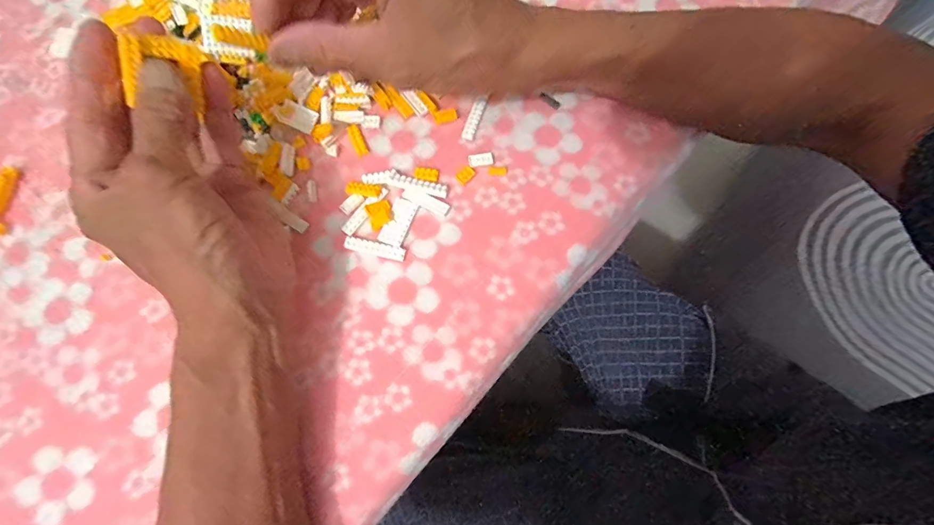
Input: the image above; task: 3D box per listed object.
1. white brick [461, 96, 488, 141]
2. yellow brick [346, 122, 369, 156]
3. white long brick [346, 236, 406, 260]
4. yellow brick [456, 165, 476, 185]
[{"bbox_3d":[0.005,-0.100,0.296,0.009,0.004,0.030,21,77,6],"label":"white brick"},{"bbox_3d":[-0.076,-0.086,0.294,0.008,0.004,0.023,-24,76,-5],"label":"yellow brick"},{"bbox_3d":[-0.059,-0.009,0.274,0.039,0.005,0.009,11,76,4],"label":"white long brick"},{"bbox_3d":[-0.001,-0.060,0.286,0.013,0.004,0.009,-41,78,-9],"label":"yellow brick"}]

